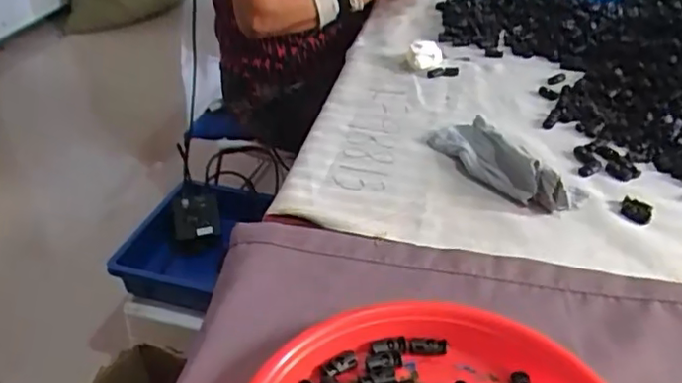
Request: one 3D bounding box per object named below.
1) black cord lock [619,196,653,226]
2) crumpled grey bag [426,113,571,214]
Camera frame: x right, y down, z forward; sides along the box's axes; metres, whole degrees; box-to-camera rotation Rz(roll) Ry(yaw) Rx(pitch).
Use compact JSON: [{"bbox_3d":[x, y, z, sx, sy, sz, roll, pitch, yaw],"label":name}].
[{"bbox_3d":[0.290,0.019,0.604,0.028,0.012,0.021,18,40,23],"label":"black cord lock"},{"bbox_3d":[0.162,-0.037,0.655,0.067,0.042,0.184,-12,38,-17],"label":"crumpled grey bag"}]

